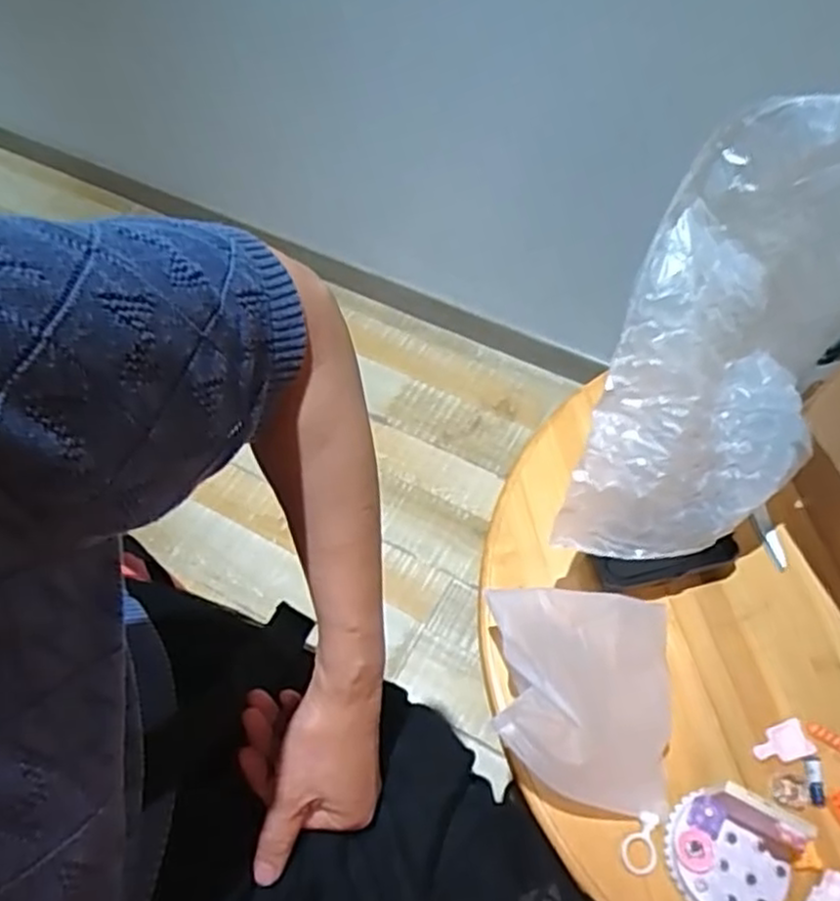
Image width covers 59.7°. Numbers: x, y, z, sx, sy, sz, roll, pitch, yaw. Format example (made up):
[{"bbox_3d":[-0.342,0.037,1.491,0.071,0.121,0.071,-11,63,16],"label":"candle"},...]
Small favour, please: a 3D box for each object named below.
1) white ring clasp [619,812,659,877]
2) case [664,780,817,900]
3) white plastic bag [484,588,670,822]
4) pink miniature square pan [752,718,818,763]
[{"bbox_3d":[0.144,0.256,0.479,0.023,0.007,0.036,10,59,7],"label":"white ring clasp"},{"bbox_3d":[0.197,0.252,0.452,0.077,0.055,0.068,30,62,19],"label":"case"},{"bbox_3d":[0.111,0.167,0.507,0.130,0.069,0.140,4,57,3],"label":"white plastic bag"},{"bbox_3d":[0.253,0.206,0.513,0.041,0.004,0.025,-16,59,-9],"label":"pink miniature square pan"}]

